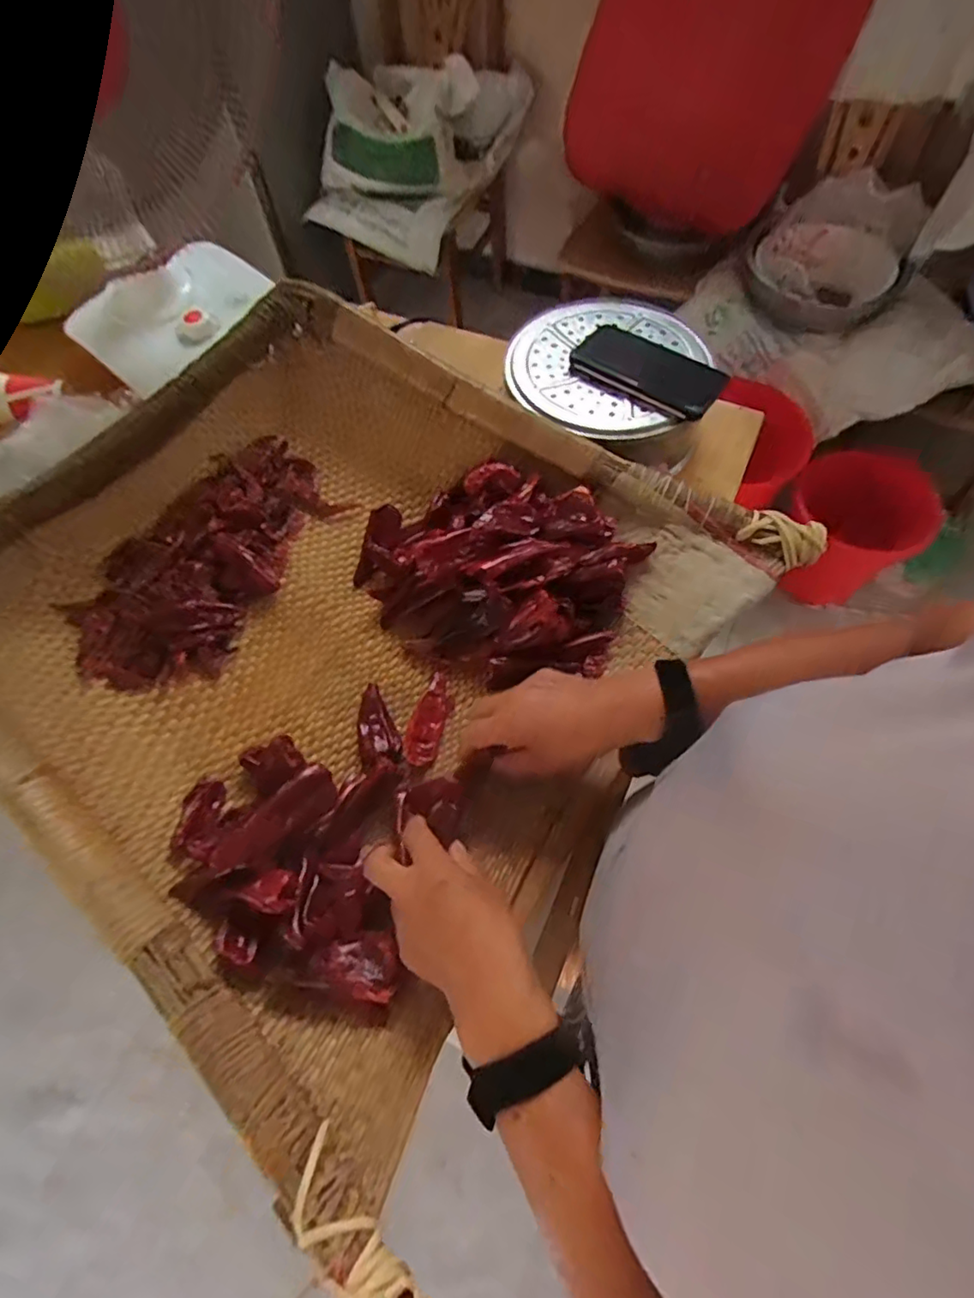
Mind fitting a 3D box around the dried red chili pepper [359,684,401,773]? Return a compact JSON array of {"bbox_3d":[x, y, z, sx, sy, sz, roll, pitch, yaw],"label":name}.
[{"bbox_3d":[-0.103,0.069,0.535,0.036,0.022,0.087,-12,64,-3],"label":"dried red chili pepper"}]

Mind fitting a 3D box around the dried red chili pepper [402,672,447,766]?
[{"bbox_3d":[-0.055,0.062,0.537,0.031,0.016,0.091,10,65,8],"label":"dried red chili pepper"}]

